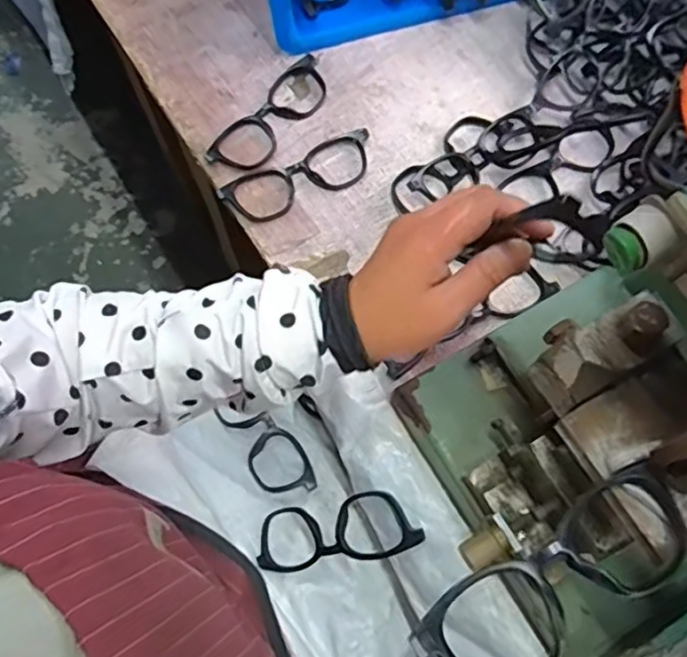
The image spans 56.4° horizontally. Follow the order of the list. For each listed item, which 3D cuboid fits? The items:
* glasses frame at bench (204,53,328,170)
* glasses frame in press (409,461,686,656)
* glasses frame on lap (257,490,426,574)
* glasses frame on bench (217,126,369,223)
[{"bbox_3d":[-0.062,-0.192,0.573,0.050,0.008,0.143,35,73,12],"label":"glasses frame at bench"},{"bbox_3d":[0.092,0.110,0.272,0.131,0.018,0.046,-30,72,-10],"label":"glasses frame in press"},{"bbox_3d":[-0.007,0.153,0.481,0.136,0.017,0.047,-18,67,24],"label":"glasses frame on lap"},{"bbox_3d":[-0.037,-0.133,0.556,0.140,0.013,0.050,-29,72,-10],"label":"glasses frame on bench"}]

